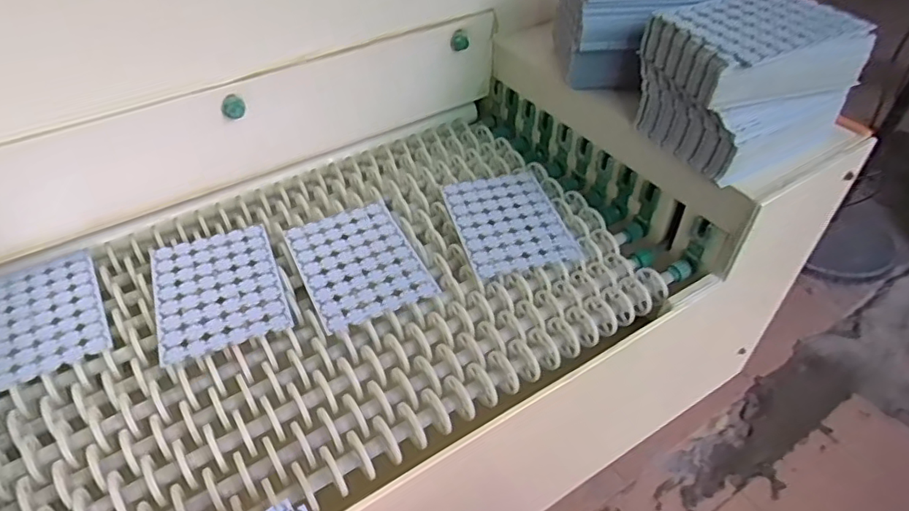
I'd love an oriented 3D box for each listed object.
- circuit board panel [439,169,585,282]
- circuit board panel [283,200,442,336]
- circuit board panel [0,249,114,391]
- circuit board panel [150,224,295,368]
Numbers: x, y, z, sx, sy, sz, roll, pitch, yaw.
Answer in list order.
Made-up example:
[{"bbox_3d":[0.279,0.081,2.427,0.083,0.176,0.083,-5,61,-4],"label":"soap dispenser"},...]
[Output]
[{"bbox_3d":[0.059,-0.040,0.654,0.119,0.007,0.152,-12,47,-9],"label":"circuit board panel"},{"bbox_3d":[-0.100,0.005,0.606,0.117,0.005,0.157,-20,49,-19],"label":"circuit board panel"},{"bbox_3d":[-0.397,0.057,0.551,0.115,0.007,0.150,-23,48,-23],"label":"circuit board panel"},{"bbox_3d":[-0.233,0.031,0.578,0.116,0.005,0.154,-16,47,-17],"label":"circuit board panel"}]

